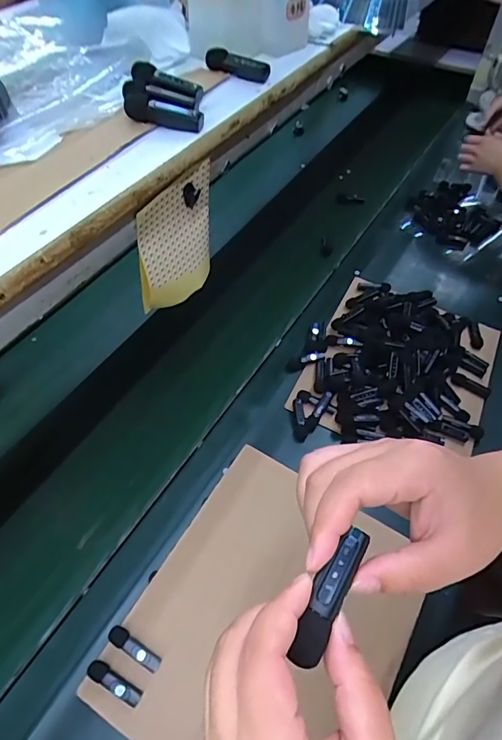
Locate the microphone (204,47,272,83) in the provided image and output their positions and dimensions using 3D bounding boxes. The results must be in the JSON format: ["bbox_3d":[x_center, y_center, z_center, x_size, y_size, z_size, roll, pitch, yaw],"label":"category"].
[{"bbox_3d":[-0.014,-0.296,0.435,0.070,0.015,0.023,31,59,20],"label":"microphone"}]

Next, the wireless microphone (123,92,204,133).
[{"bbox_3d":[-0.072,-0.210,0.368,0.066,0.018,0.012,14,55,10],"label":"wireless microphone"}]

